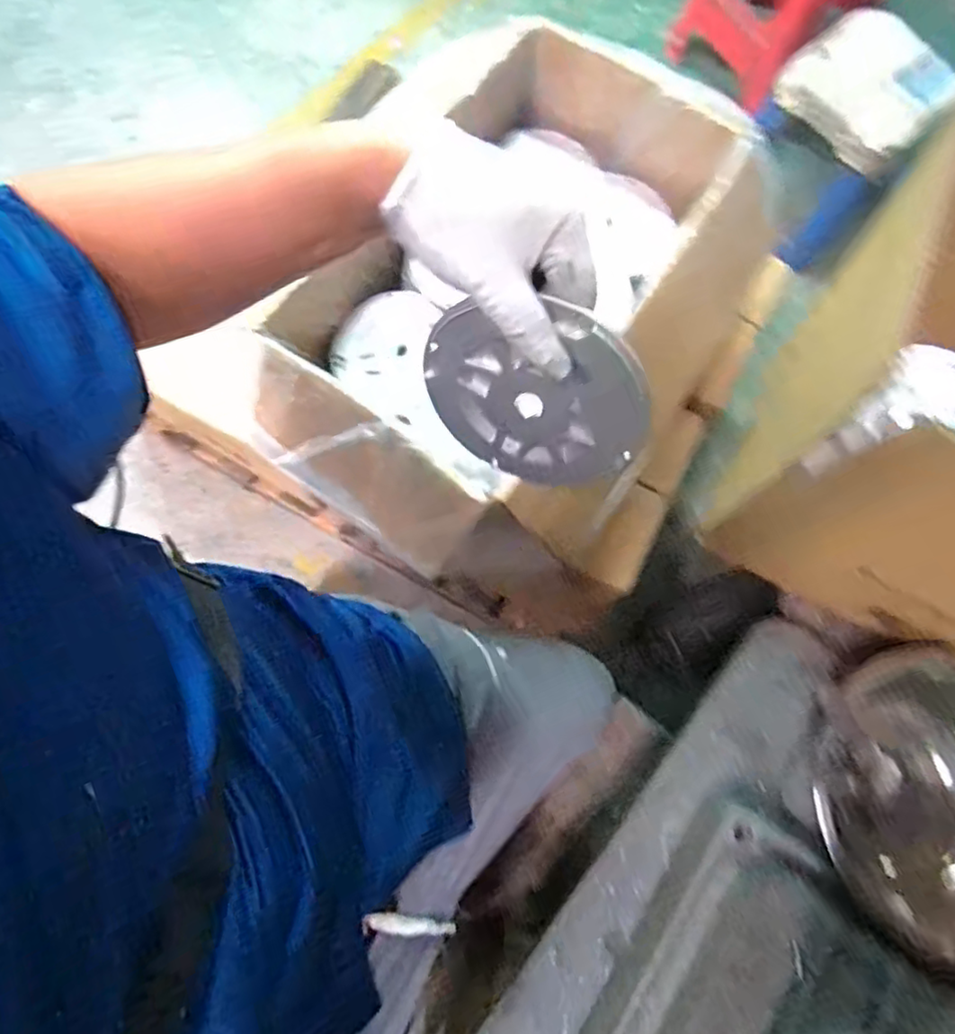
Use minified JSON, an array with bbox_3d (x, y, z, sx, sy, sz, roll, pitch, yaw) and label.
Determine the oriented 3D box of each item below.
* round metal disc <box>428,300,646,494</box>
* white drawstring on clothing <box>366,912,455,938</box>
[{"bbox_3d":[0.033,-0.067,0.375,0.132,0.127,0.008,4,49,29],"label":"round metal disc"},{"bbox_3d":[-0.055,0.354,0.542,0.105,0.009,0.015,36,73,-38],"label":"white drawstring on clothing"}]

